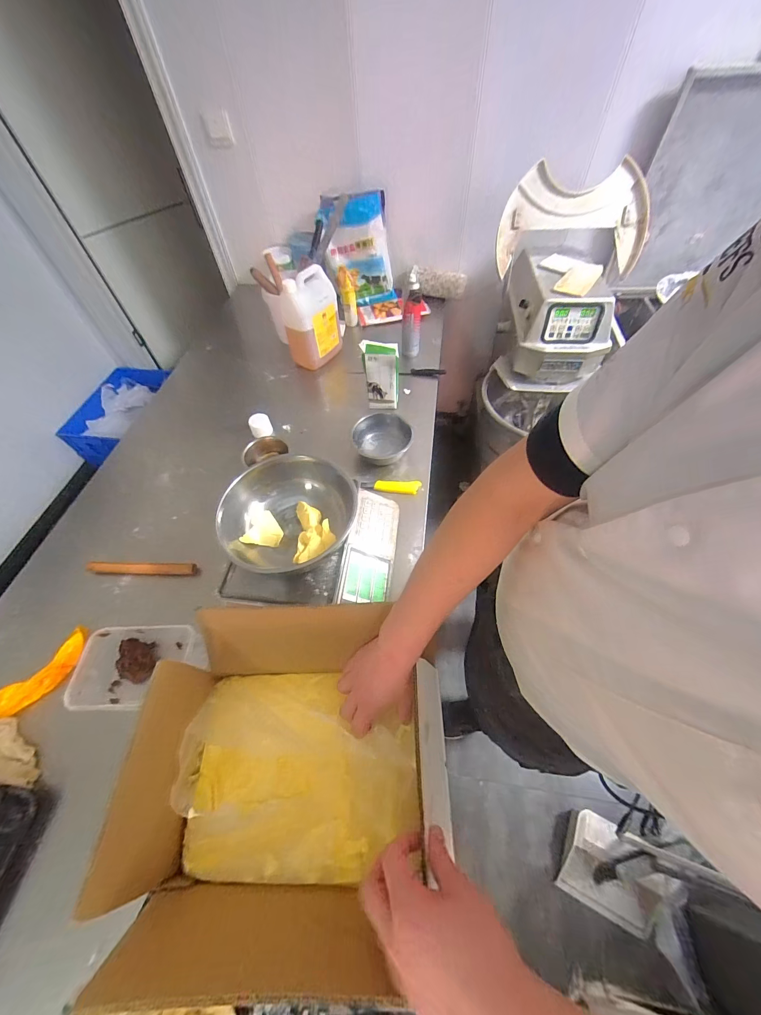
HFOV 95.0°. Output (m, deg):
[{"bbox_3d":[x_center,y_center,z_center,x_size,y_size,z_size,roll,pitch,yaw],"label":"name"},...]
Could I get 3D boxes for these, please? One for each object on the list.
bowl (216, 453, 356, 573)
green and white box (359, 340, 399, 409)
[{"bbox_3d":[-0.193,0.023,0.762,0.270,0.104,0.287,-1,56,2],"label":"bowl"},{"bbox_3d":[0.001,-0.411,1.096,0.109,0.215,0.049,-3,56,1],"label":"green and white box"}]

